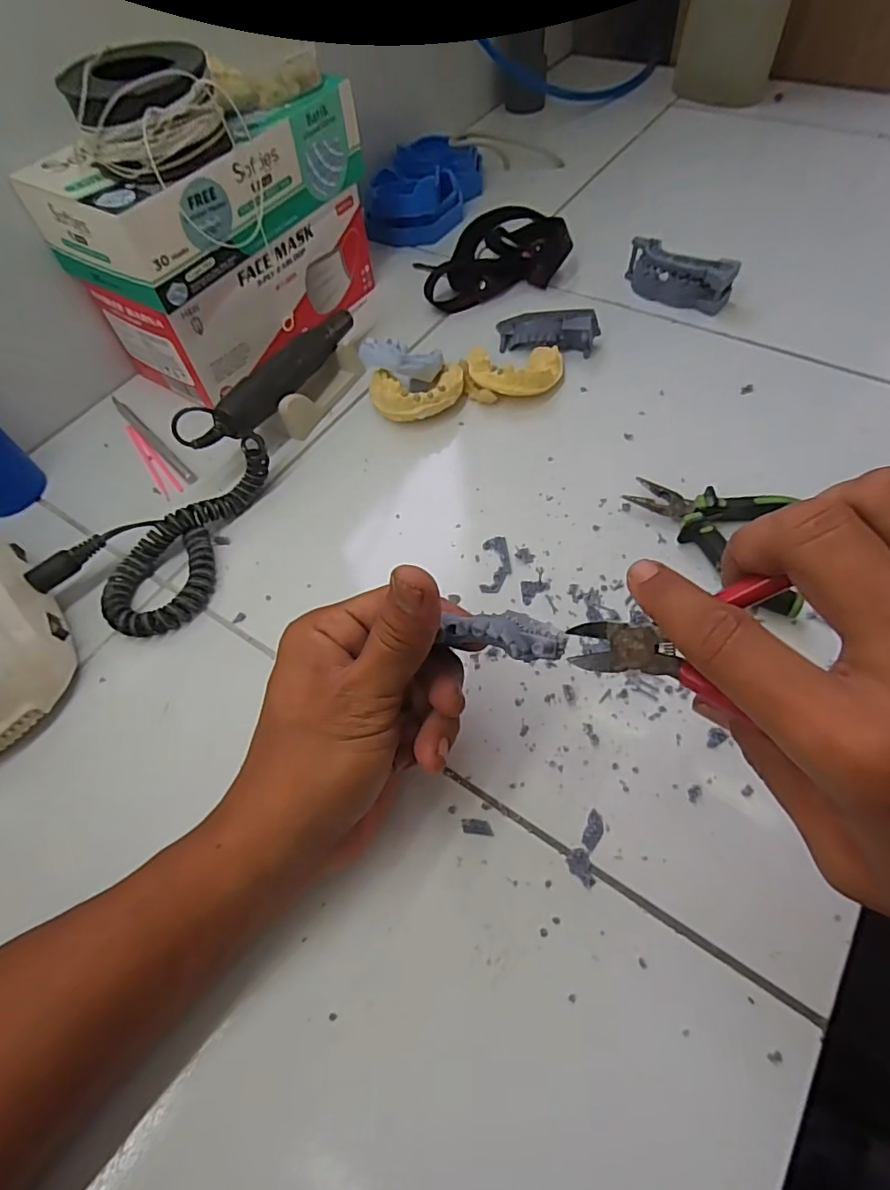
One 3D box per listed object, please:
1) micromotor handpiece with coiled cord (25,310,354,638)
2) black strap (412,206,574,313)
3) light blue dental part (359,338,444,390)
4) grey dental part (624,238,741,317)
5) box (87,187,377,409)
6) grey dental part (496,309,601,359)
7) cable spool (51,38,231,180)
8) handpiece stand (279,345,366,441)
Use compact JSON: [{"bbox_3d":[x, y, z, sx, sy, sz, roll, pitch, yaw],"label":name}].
[{"bbox_3d":[-0.154,-0.105,0.391,0.088,0.046,0.281,17,62,14],"label":"micromotor handpiece with coiled cord"},{"bbox_3d":[0.038,-0.313,0.516,0.136,0.029,0.102,-18,60,-6],"label":"black strap"},{"bbox_3d":[-0.032,-0.172,0.413,0.061,0.027,0.033,11,60,-7],"label":"light blue dental part"},{"bbox_3d":[0.193,-0.265,0.470,0.088,0.037,0.025,30,66,20],"label":"grey dental part"},{"bbox_3d":[-0.155,-0.252,0.460,0.090,0.078,0.210,36,68,23],"label":"box"},{"bbox_3d":[0.081,-0.210,0.446,0.078,0.031,0.021,12,61,12],"label":"grey dental part"},{"bbox_3d":[-0.171,-0.283,0.328,0.060,0.044,0.081,28,65,19],"label":"cable spool"},{"bbox_3d":[-0.099,-0.162,0.433,0.026,0.032,0.091,29,66,20],"label":"handpiece stand"}]

